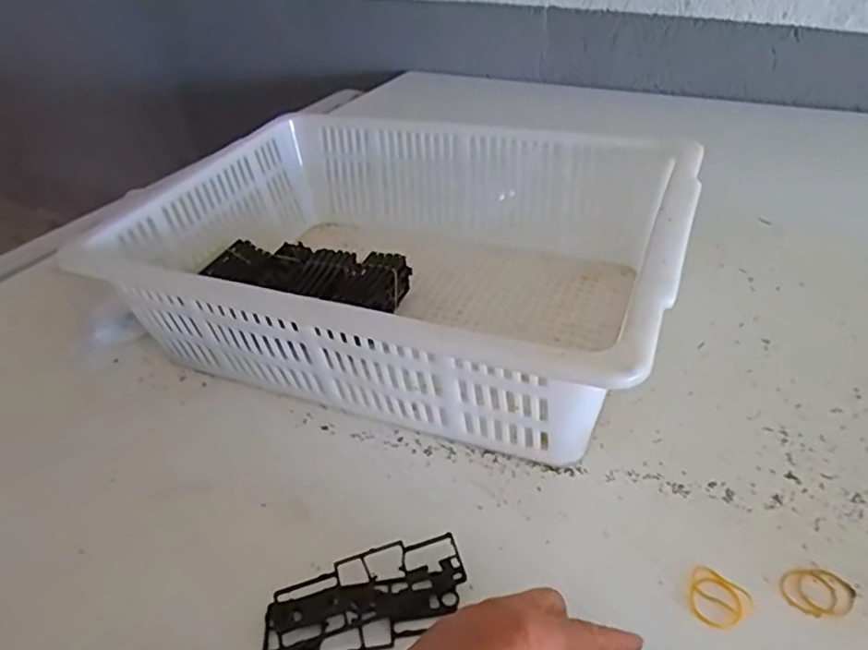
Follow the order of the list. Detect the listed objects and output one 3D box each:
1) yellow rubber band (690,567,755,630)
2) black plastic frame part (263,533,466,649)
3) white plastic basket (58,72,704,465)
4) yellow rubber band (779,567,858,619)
[{"bbox_3d":[0.171,0.166,0.381,0.035,0.004,0.035,-3,37,2],"label":"yellow rubber band"},{"bbox_3d":[-0.043,0.172,0.396,0.128,0.014,0.056,-15,39,-14],"label":"black plastic frame part"},{"bbox_3d":[-0.030,-0.073,0.599,0.474,0.133,0.355,12,40,22],"label":"white plastic basket"},{"bbox_3d":[0.234,0.161,0.382,0.042,0.004,0.031,-4,37,0],"label":"yellow rubber band"}]

